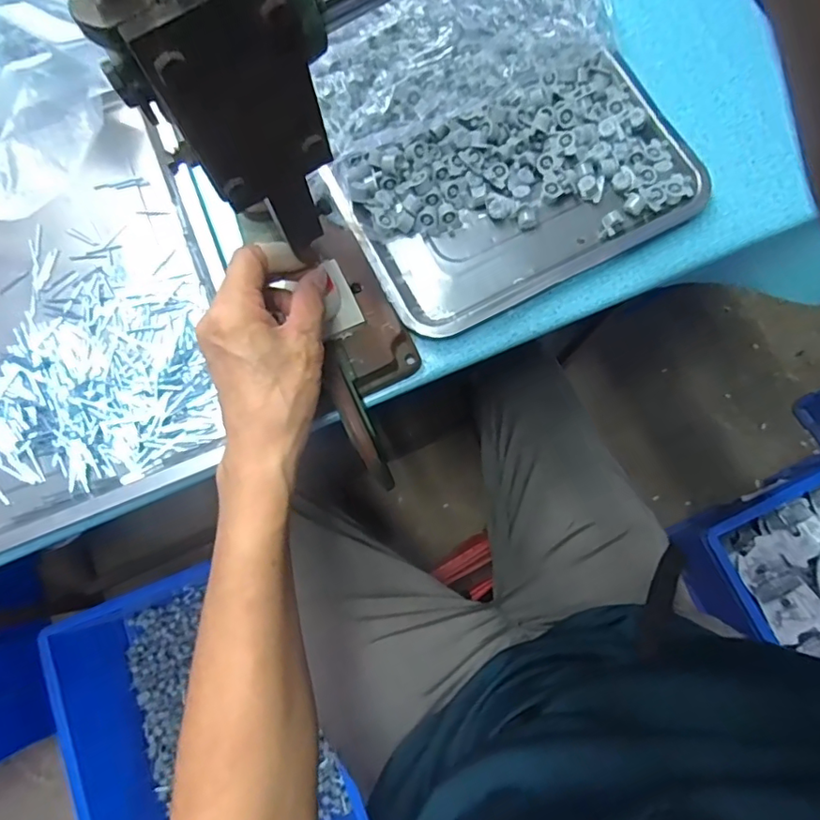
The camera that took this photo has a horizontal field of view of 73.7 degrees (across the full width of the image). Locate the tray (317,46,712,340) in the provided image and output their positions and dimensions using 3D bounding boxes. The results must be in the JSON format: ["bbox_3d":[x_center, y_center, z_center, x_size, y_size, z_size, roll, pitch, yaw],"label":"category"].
[{"bbox_3d":[0.091,-0.187,0.464,0.278,0.028,0.174,-28,78,-7],"label":"tray"}]

